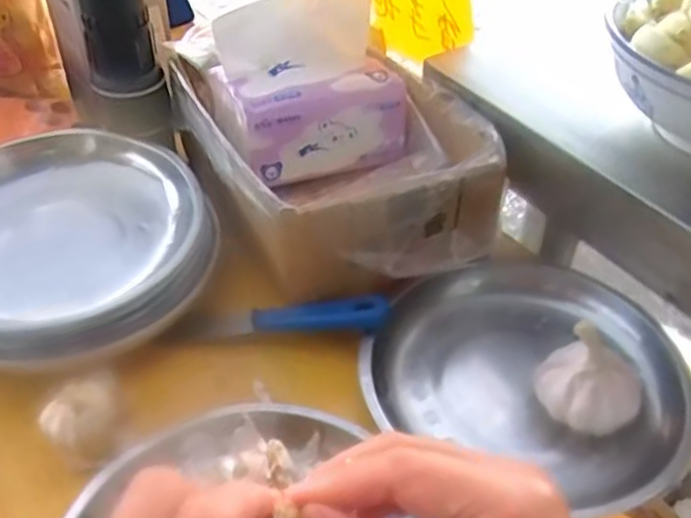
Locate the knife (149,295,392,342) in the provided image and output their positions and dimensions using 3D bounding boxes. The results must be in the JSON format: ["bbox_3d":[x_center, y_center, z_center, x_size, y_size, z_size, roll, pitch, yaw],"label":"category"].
[{"bbox_3d":[-0.043,0.037,0.459,0.139,0.015,0.019,2,43,-2],"label":"knife"}]

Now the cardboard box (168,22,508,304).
[{"bbox_3d":[-0.016,-0.082,0.512,0.155,0.076,0.243,-20,48,-23],"label":"cardboard box"}]

